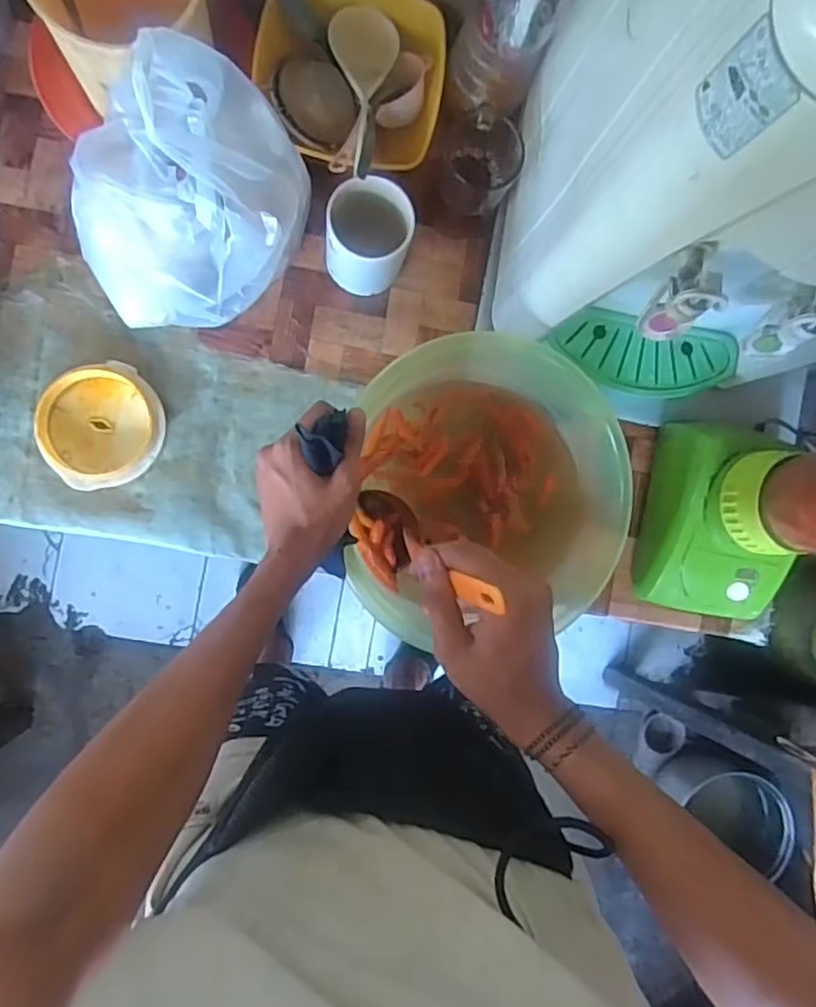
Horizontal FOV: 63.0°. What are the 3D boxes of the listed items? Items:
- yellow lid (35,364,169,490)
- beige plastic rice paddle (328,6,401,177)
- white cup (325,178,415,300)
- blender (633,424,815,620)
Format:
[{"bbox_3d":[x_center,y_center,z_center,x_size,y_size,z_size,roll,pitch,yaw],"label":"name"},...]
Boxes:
[{"bbox_3d":[-0.304,-0.077,0.660,0.116,0.018,0.114,0,89,-8],"label":"yellow lid"},{"bbox_3d":[-0.044,-0.400,0.642,0.065,0.020,0.192,4,74,-8],"label":"beige plastic rice paddle"},{"bbox_3d":[-0.041,-0.262,0.658,0.074,0.108,0.071,0,89,-8],"label":"white cup"},{"bbox_3d":[0.355,0.024,0.600,0.139,0.313,0.175,10,87,-8],"label":"blender"}]

